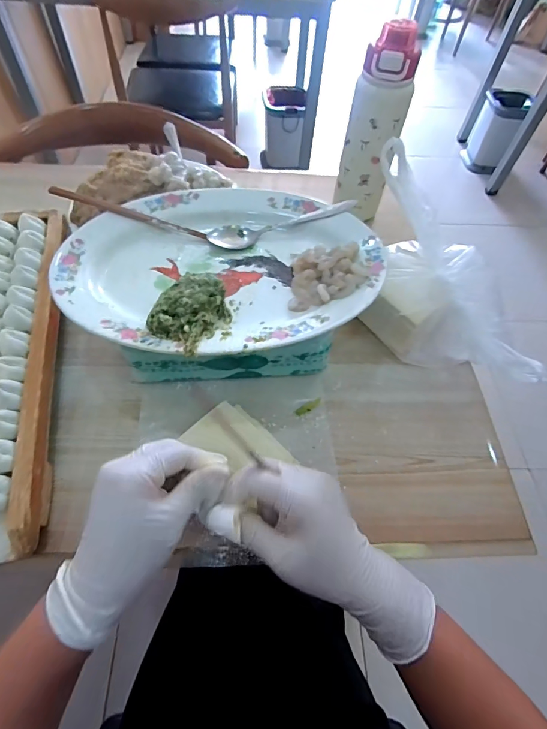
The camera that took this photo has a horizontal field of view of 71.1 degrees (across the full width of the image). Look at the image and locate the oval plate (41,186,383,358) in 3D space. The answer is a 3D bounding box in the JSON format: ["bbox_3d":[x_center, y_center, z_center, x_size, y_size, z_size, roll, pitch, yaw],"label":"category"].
[{"bbox_3d":[-0.053,-0.112,0.418,0.329,0.038,0.241,-11,60,-10],"label":"oval plate"}]

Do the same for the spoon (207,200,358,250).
[{"bbox_3d":[0.011,-0.169,0.458,0.176,0.032,0.028,-10,60,-9],"label":"spoon"}]

